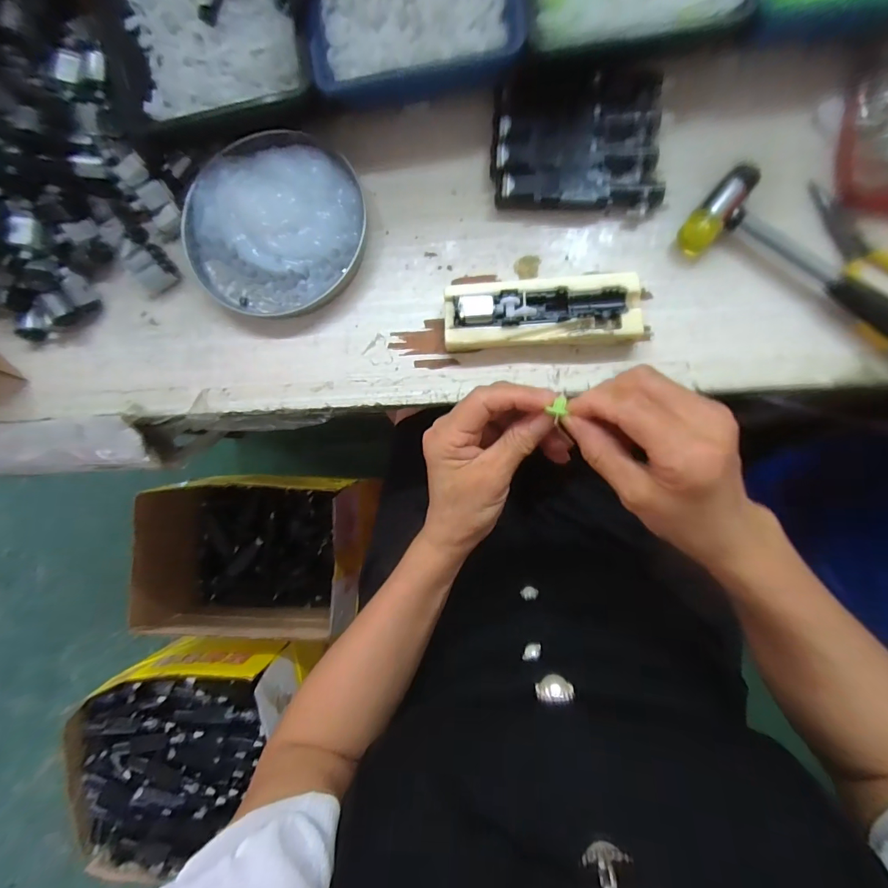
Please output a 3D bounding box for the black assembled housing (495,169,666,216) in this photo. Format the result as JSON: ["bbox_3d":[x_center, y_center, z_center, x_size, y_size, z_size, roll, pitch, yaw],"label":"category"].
[{"bbox_3d":[0.100,-0.185,0.320,0.118,0.015,0.023,5,88,5],"label":"black assembled housing"}]

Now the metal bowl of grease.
[{"bbox_3d":[-0.135,-0.174,0.338,0.139,0.025,0.134,0,88,5],"label":"metal bowl of grease"}]

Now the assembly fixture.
[{"bbox_3d":[0.070,-0.094,0.316,0.135,0.029,0.047,-3,88,5],"label":"assembly fixture"}]

